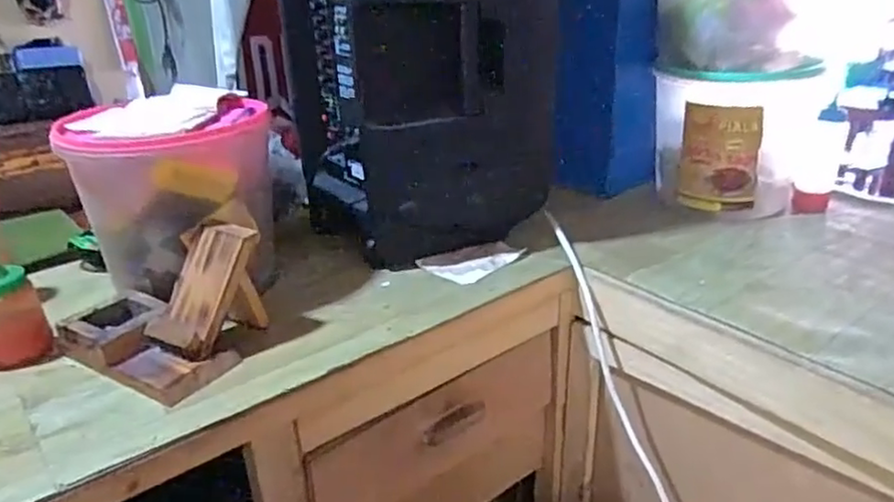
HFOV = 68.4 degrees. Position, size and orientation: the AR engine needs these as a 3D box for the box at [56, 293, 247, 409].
[{"bbox_3d":[-0.345,0.104,0.753,0.203,0.043,0.100,13,30,30],"label":"box"}]

